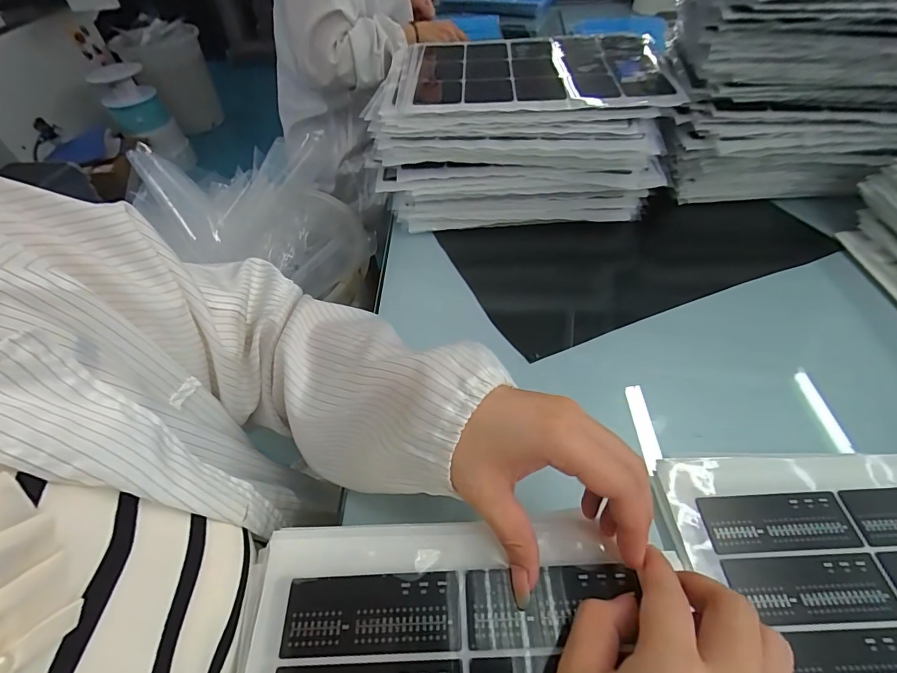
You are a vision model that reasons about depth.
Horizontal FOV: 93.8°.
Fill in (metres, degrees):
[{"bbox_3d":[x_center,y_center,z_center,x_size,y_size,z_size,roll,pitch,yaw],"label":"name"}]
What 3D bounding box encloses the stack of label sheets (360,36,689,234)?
[{"bbox_3d":[0.080,-0.252,0.519,0.318,0.143,0.210,1,50,6],"label":"stack of label sheets"}]

